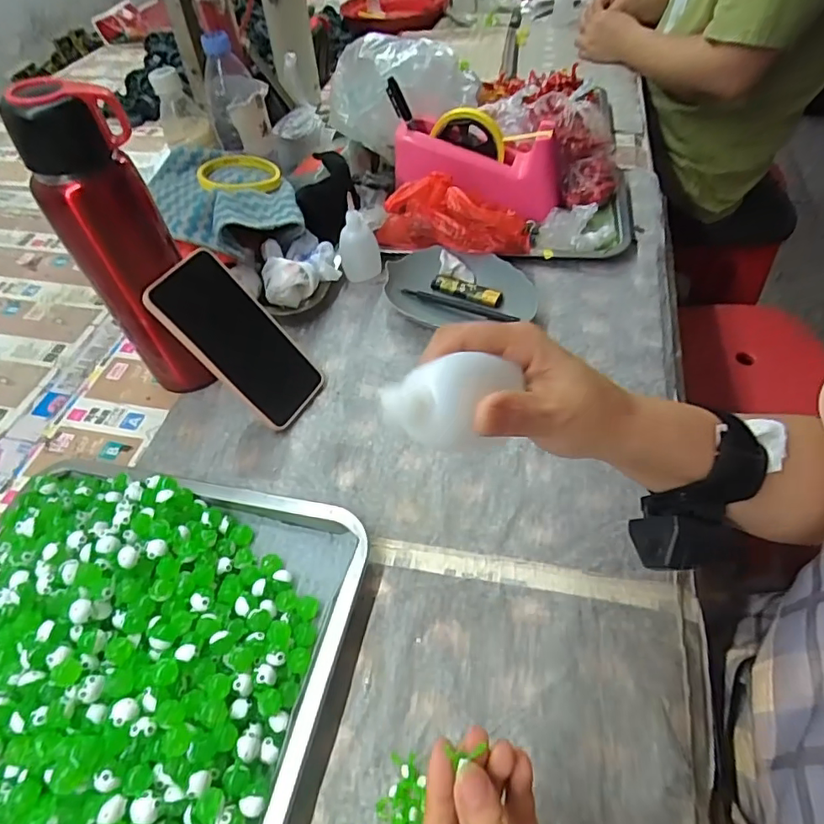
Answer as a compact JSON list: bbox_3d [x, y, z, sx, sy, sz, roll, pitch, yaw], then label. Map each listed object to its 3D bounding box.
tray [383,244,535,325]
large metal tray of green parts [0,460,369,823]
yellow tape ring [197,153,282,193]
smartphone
[{"bbox_3d":[0.050,-0.129,0.576,0.161,0.029,0.101,11,54,14],"label":"tray"},{"bbox_3d":[-0.205,0.157,0.363,0.296,0.057,0.258,9,53,13],"label":"large metal tray of green parts"},{"bbox_3d":[-0.205,-0.280,0.636,0.089,0.019,0.096,-2,52,3],"label":"yellow tape ring"},{"bbox_3d":[-0.152,-0.063,0.483,0.010,0.163,0.075,-11,37,51],"label":"smartphone"}]

